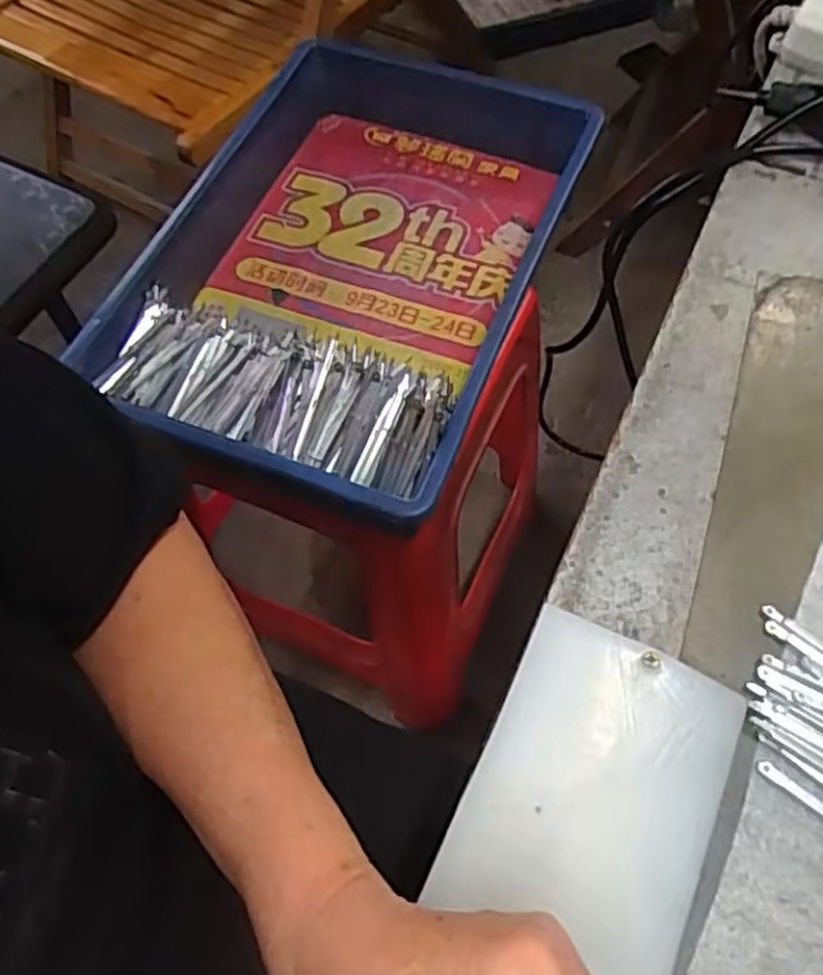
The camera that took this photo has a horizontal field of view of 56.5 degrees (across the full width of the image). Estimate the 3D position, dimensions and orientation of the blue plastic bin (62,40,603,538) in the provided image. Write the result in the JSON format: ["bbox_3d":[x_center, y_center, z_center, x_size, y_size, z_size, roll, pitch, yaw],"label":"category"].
[{"bbox_3d":[-0.051,-0.189,0.634,0.303,0.092,0.426,19,65,13],"label":"blue plastic bin"}]

